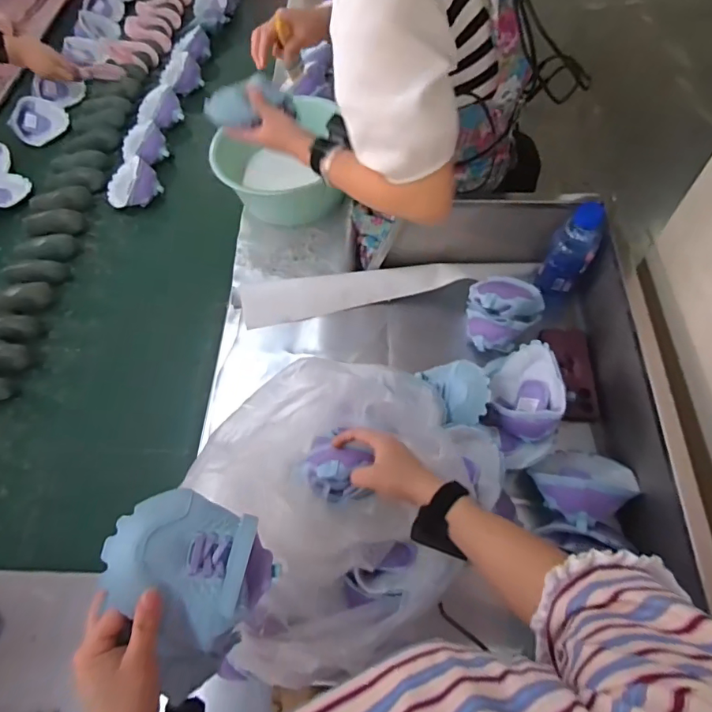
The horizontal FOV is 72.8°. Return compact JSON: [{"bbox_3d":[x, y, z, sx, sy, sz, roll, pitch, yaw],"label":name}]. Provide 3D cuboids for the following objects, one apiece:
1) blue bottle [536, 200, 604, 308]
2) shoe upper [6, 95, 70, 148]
[{"bbox_3d":[0.354,-0.161,0.809,0.068,0.193,0.061,39,69,22],"label":"blue bottle"},{"bbox_3d":[-0.871,-0.645,1.313,0.145,0.048,0.132,-1,60,2],"label":"shoe upper"}]

